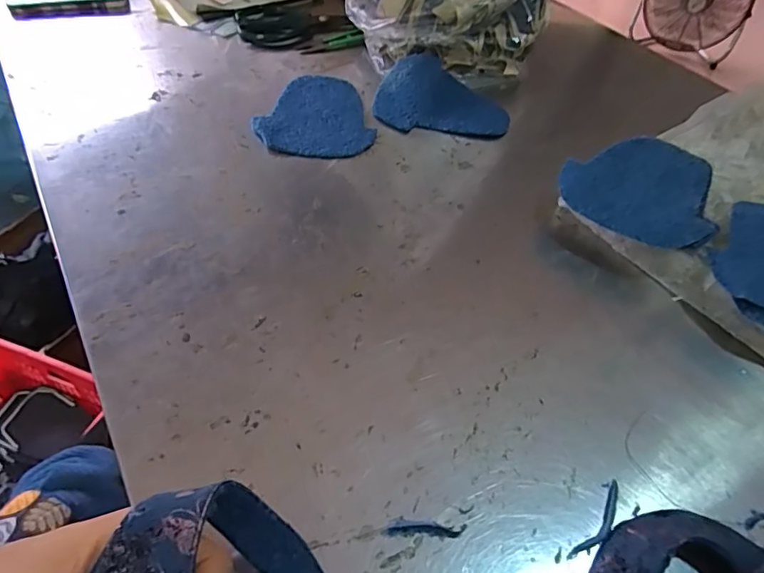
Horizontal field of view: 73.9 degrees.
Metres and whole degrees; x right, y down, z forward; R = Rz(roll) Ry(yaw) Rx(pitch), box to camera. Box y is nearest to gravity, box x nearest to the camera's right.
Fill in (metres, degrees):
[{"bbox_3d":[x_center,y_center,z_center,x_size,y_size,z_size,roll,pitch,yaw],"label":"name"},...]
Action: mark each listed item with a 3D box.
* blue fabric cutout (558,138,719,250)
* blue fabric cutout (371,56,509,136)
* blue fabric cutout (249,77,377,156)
[{"bbox_3d":[0.229,-0.093,0.458,0.126,0.009,0.150,18,49,12],"label":"blue fabric cutout"},{"bbox_3d":[0.072,-0.219,0.582,0.147,0.020,0.124,13,50,6],"label":"blue fabric cutout"},{"bbox_3d":[-0.063,-0.189,0.556,0.118,0.006,0.156,14,50,7],"label":"blue fabric cutout"}]

